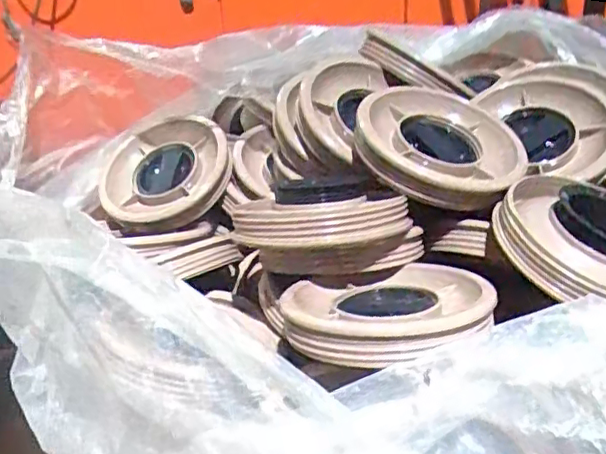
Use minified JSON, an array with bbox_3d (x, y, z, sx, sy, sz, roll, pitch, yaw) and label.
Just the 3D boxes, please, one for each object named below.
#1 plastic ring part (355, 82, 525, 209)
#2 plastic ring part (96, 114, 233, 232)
[{"bbox_3d":[0.105,-0.058,0.440,0.122,0.027,0.109,-8,53,-16],"label":"plastic ring part"},{"bbox_3d":[-0.123,-0.048,0.551,0.121,0.025,0.123,-8,60,14],"label":"plastic ring part"}]

